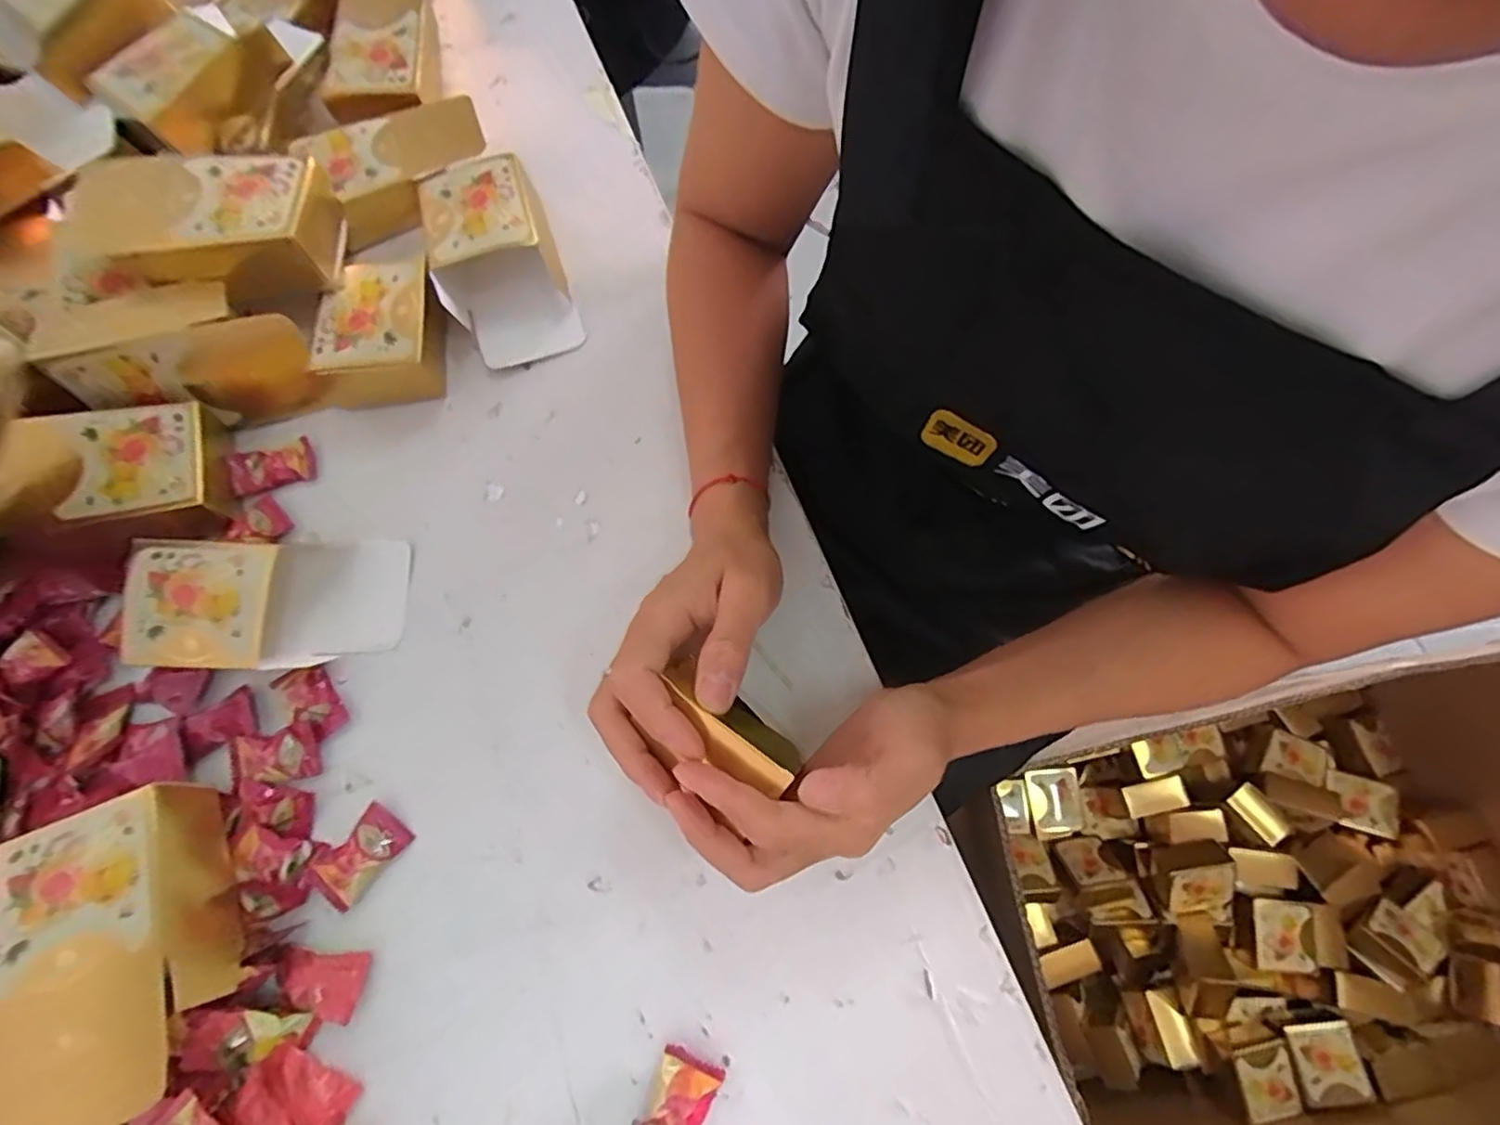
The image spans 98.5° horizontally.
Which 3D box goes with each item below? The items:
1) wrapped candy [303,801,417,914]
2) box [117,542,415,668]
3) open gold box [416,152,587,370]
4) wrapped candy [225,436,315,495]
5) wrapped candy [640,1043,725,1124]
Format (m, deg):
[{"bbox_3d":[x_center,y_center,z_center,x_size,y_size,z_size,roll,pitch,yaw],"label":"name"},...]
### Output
[{"bbox_3d":[-0.211,0.157,0.347,0.031,0.010,0.049,39,80,14],"label":"wrapped candy"},{"bbox_3d":[-0.275,0.020,0.372,0.133,0.047,0.081,-5,73,3],"label":"box"},{"bbox_3d":[-0.168,-0.203,0.433,0.080,0.044,0.134,-21,73,-2],"label":"open gold box"},{"bbox_3d":[-0.316,-0.063,0.424,0.054,0.009,0.029,-20,73,-2],"label":"wrapped candy"},{"bbox_3d":[-0.035,0.259,0.304,0.030,0.012,0.047,20,76,10],"label":"wrapped candy"}]

